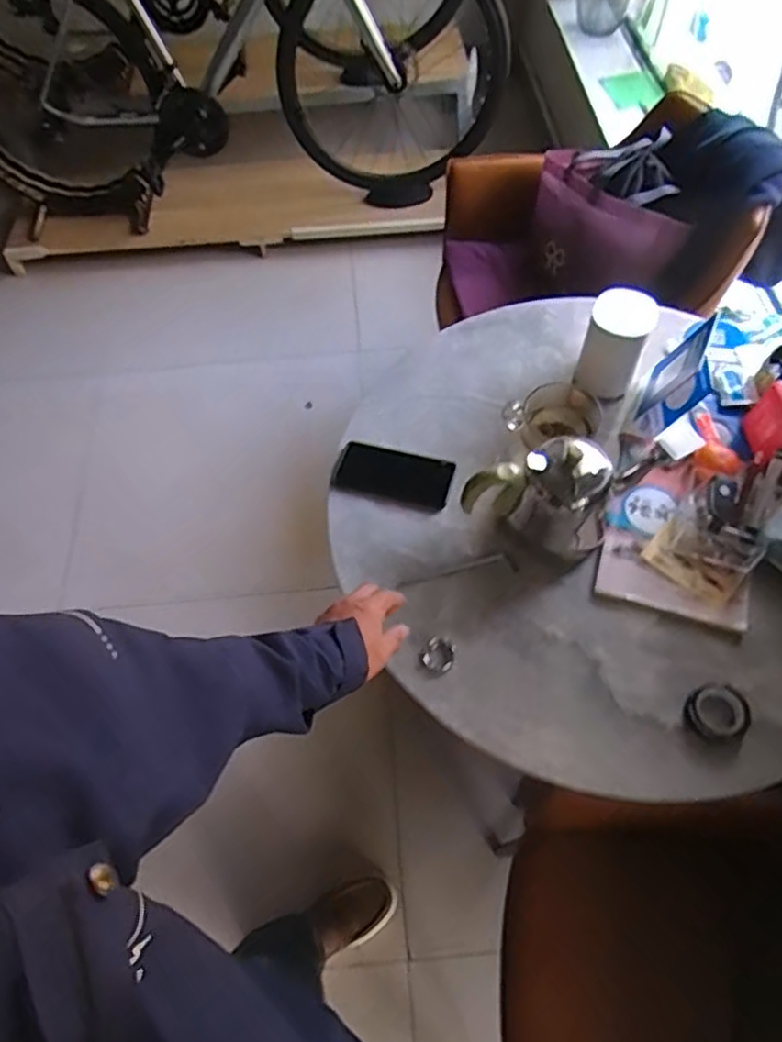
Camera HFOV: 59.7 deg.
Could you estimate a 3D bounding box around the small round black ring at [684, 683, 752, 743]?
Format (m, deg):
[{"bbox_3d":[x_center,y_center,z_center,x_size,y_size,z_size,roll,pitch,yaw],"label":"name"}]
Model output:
[{"bbox_3d":[0.379,0.223,0.791,0.067,0.018,0.063,-1,60,2],"label":"small round black ring"}]

